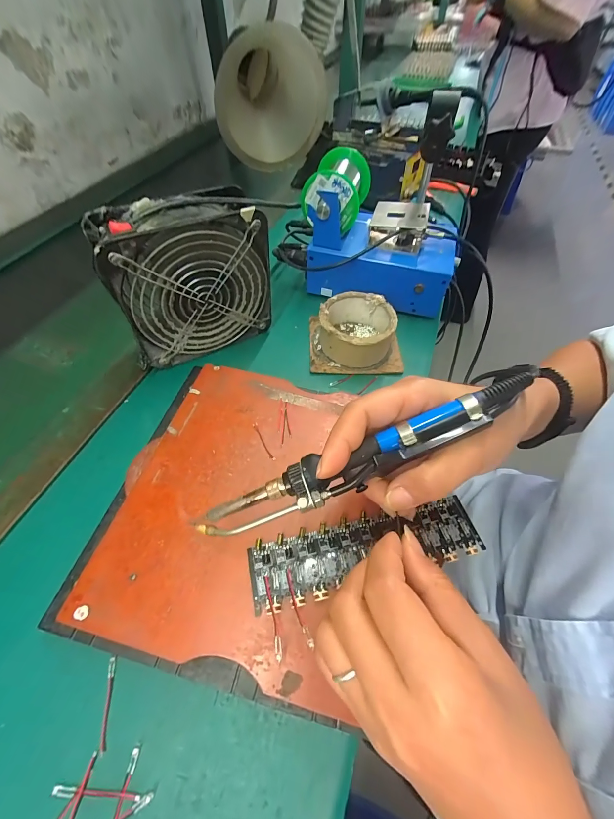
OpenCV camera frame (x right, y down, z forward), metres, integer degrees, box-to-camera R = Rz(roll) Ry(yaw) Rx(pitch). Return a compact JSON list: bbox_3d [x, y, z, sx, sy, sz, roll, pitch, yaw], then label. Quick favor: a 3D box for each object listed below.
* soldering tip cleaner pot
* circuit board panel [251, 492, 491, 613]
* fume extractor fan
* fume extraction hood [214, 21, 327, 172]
[{"bbox_3d":[0.058,-0.091,0.376,0.108,0.046,0.092,-1,55,1],"label":"soldering tip cleaner pot"},{"bbox_3d":[0.042,0.099,0.226,0.163,0.004,0.044,-11,56,-8],"label":"circuit board panel"},{"bbox_3d":[-0.115,-0.128,0.326,0.151,0.145,0.048,-25,59,-17],"label":"fume extractor fan"},{"bbox_3d":[-0.054,-0.520,0.538,0.163,0.172,0.152,3,55,4],"label":"fume extraction hood"}]

